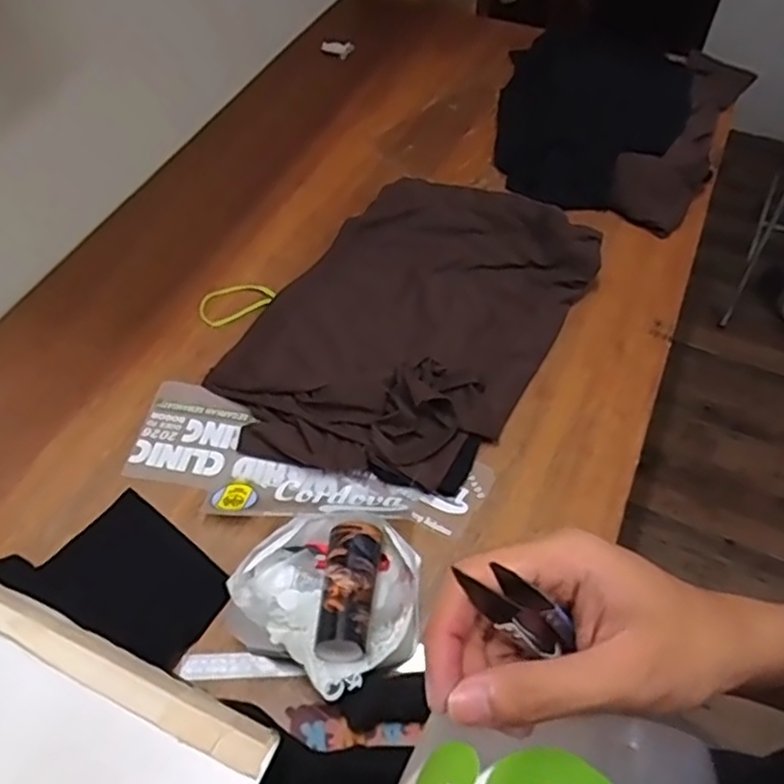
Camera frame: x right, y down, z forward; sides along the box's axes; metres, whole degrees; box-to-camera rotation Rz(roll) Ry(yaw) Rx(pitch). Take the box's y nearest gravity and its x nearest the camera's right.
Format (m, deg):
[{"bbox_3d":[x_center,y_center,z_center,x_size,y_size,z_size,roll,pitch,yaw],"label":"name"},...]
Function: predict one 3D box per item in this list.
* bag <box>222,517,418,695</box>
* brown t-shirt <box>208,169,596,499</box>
[{"bbox_3d":[-0.062,0.204,0.717,0.188,0.067,0.180,34,60,22],"label":"bag"},{"bbox_3d":[0.030,-0.103,0.952,0.366,0.064,0.542,32,59,21],"label":"brown t-shirt"}]

